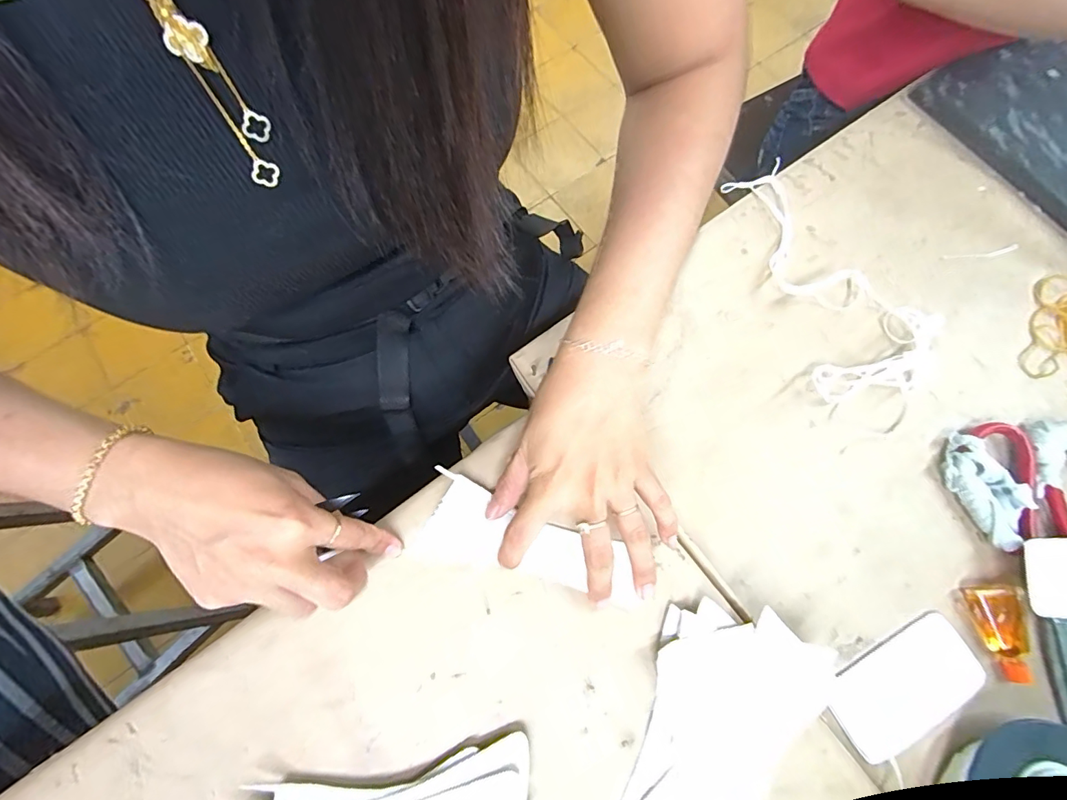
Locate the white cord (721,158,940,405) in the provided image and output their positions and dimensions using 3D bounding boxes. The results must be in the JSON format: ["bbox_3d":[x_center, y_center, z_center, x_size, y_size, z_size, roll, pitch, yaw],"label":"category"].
[{"bbox_3d":[0.259,-0.114,0.418,0.108,0.020,0.226,-11,73,-3],"label":"white cord"}]

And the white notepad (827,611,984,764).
[{"bbox_3d":[0.258,0.197,0.331,0.108,0.006,0.052,-28,75,-8],"label":"white notepad"}]

